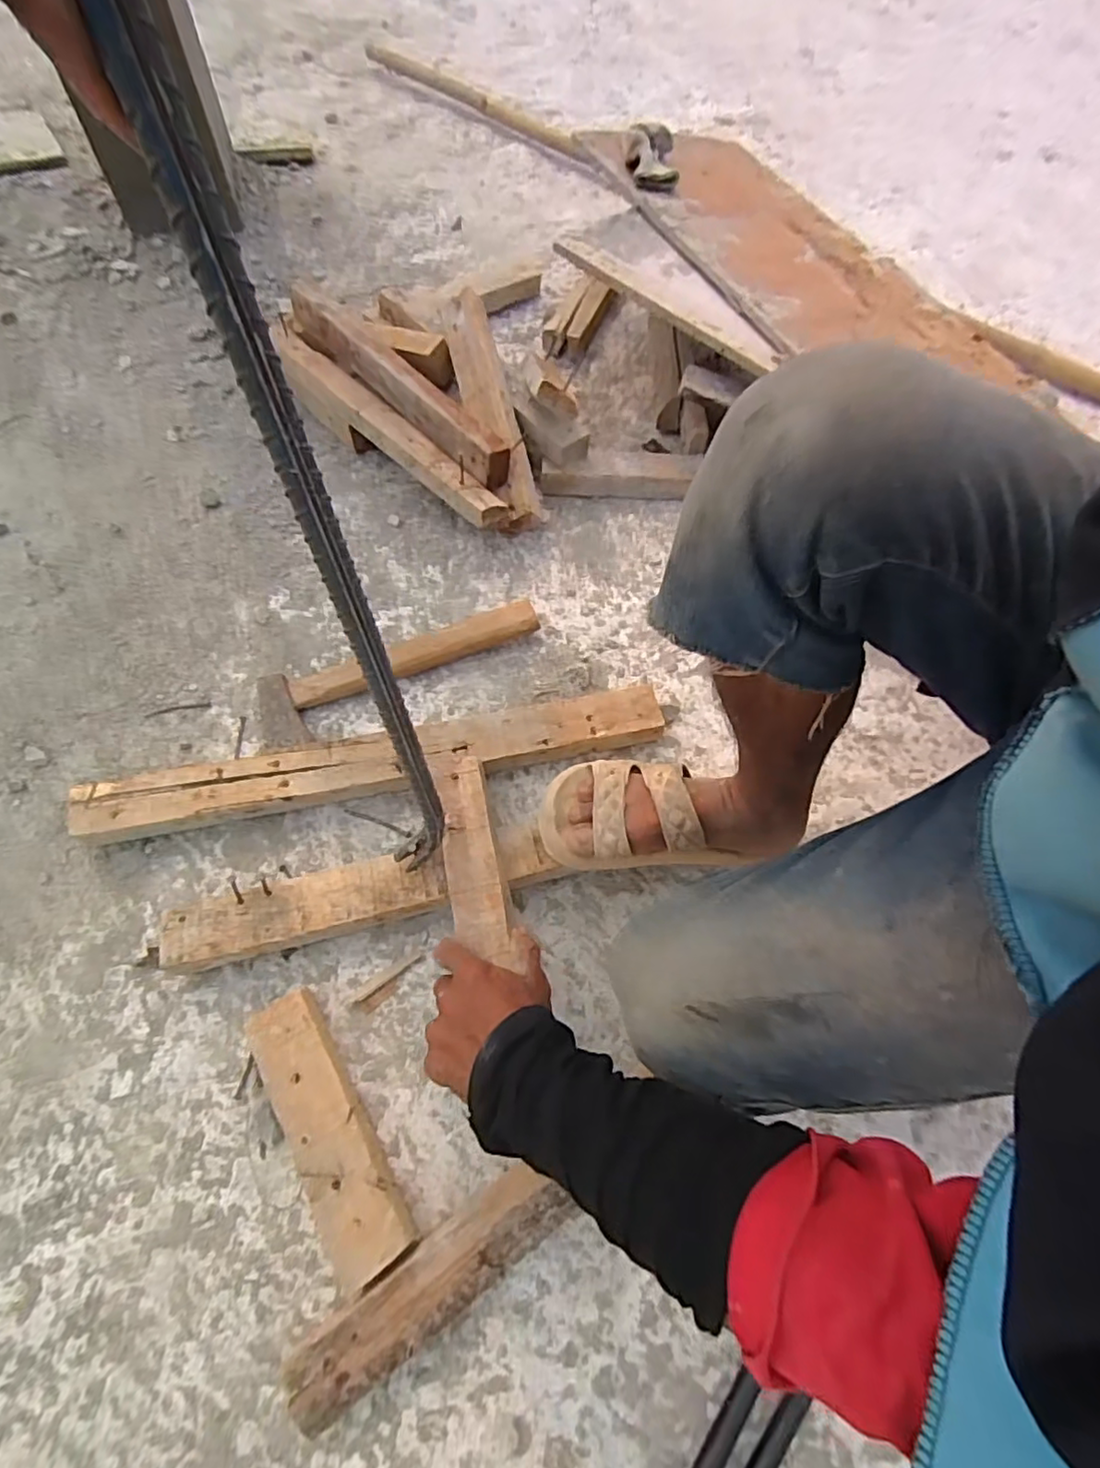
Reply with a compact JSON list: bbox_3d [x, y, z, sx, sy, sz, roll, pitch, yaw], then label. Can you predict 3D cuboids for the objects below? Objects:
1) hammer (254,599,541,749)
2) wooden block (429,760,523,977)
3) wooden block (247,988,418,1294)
[{"bbox_3d":[-0.174,-0.081,0.701,0.334,0.042,0.104,-27,67,-15],"label":"hammer"},{"bbox_3d":[-0.075,0.100,0.557,0.049,0.016,0.215,-12,53,-8],"label":"wooden block"},{"bbox_3d":[-0.181,0.318,0.495,0.058,0.040,0.209,-30,68,-16],"label":"wooden block"}]

